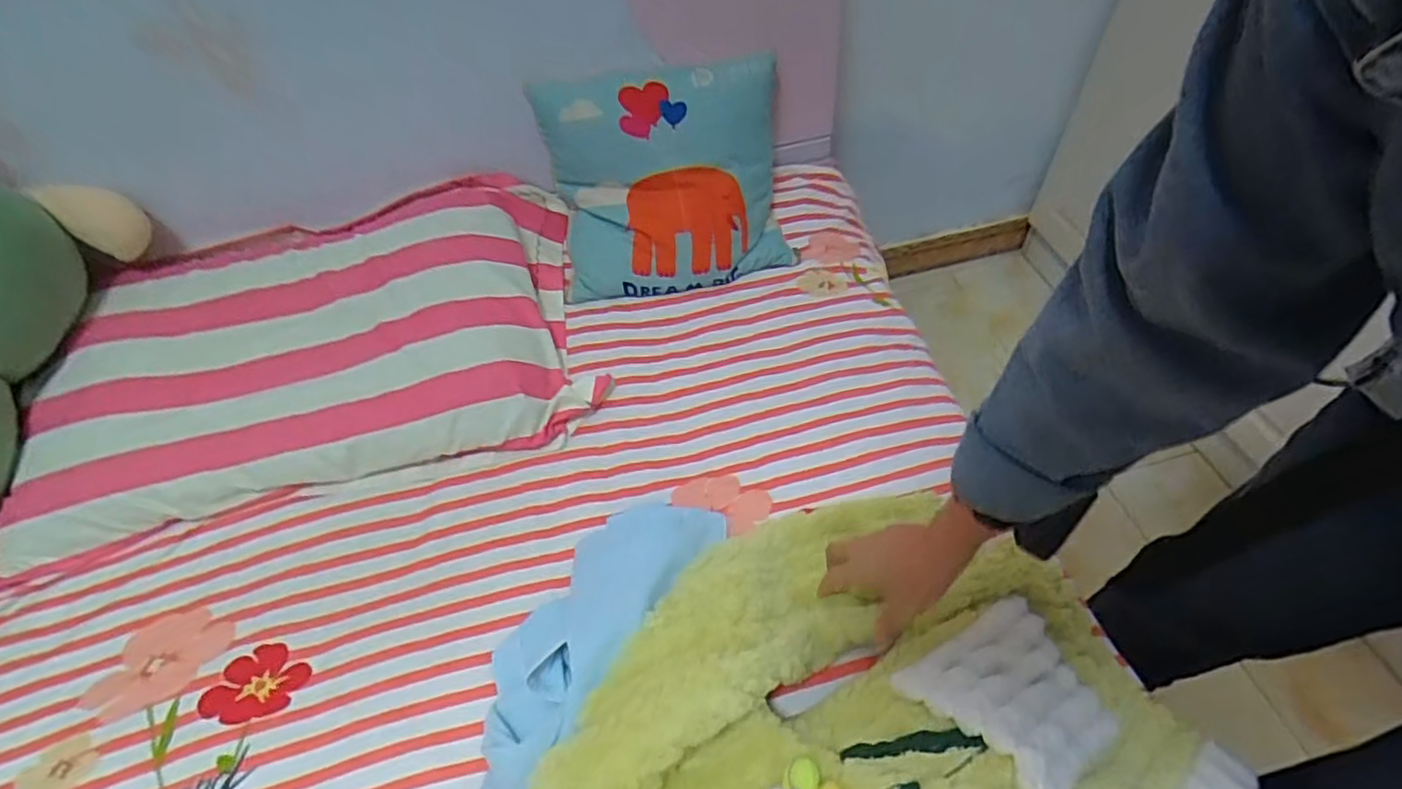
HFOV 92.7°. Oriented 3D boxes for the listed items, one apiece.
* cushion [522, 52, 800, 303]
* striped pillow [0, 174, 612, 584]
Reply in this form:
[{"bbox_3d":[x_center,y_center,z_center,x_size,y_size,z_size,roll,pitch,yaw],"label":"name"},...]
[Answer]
[{"bbox_3d":[-0.044,-0.307,0.970,0.335,0.301,0.118,-9,13,1],"label":"cushion"},{"bbox_3d":[-0.502,-0.066,0.879,0.682,0.125,0.407,-14,53,-7],"label":"striped pillow"}]

